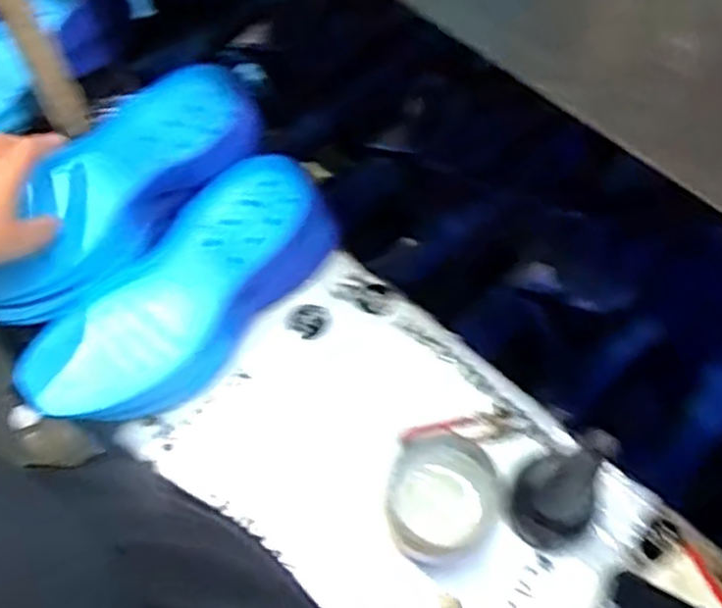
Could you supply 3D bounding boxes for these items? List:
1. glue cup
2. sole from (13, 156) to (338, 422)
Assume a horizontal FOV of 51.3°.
[{"bbox_3d":[0.057,0.143,0.543,0.079,0.052,0.086,20,65,7],"label":"glue cup"},{"bbox_3d":[-0.138,-0.002,0.602,0.270,0.067,0.108,-40,72,-18],"label":"sole"}]

